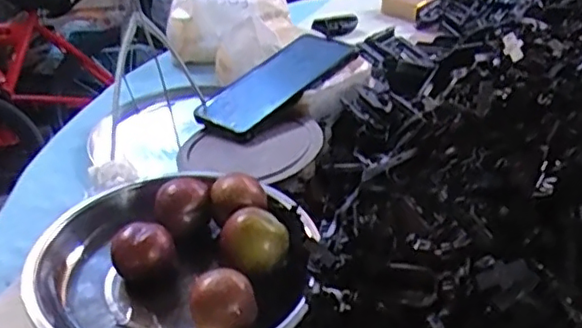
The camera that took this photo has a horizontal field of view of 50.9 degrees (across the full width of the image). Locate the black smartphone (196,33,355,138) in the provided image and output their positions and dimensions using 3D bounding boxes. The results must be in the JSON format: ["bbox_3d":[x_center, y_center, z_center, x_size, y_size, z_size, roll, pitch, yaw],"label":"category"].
[{"bbox_3d":[-0.013,-0.085,0.620,0.174,0.010,0.085,-38,43,-27],"label":"black smartphone"}]

